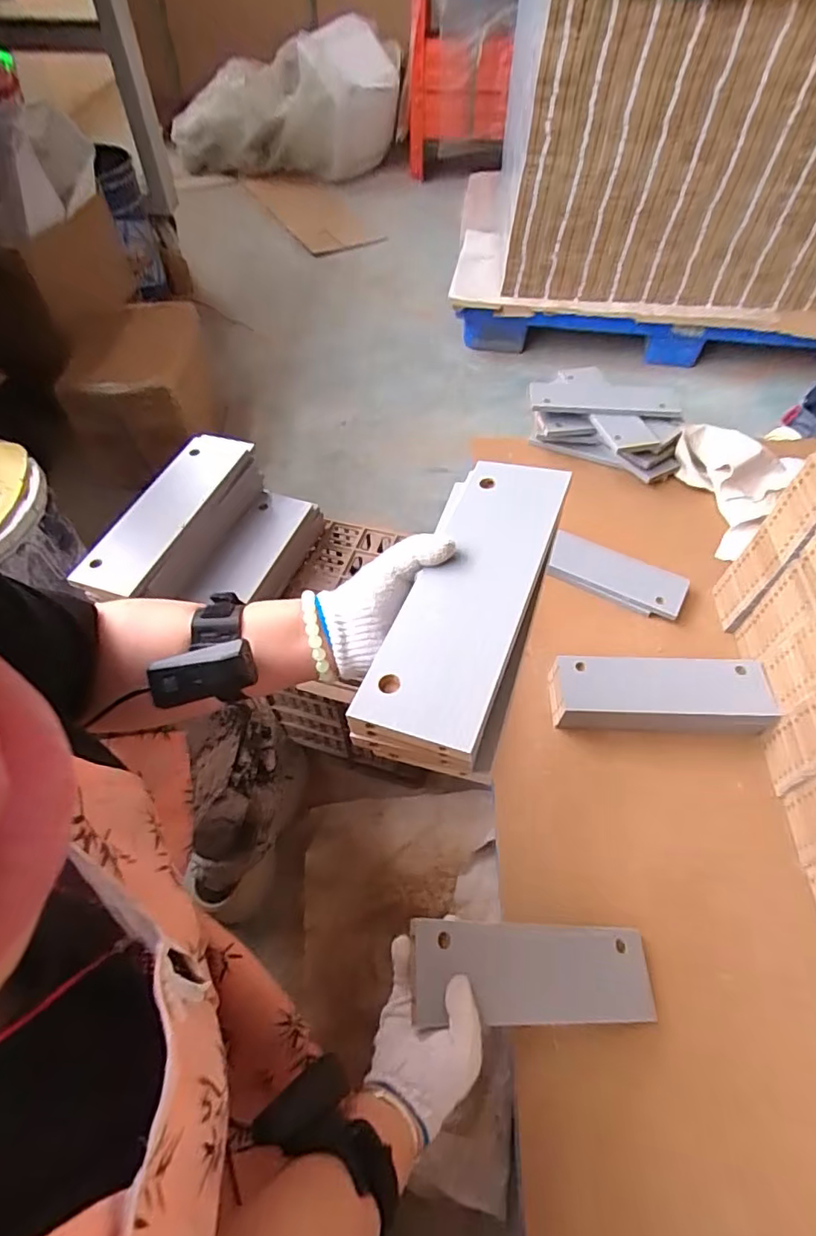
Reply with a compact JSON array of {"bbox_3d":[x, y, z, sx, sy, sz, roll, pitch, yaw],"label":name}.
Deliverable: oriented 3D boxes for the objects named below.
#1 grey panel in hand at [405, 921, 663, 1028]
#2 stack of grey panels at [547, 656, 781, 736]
[{"bbox_3d":[0.130,0.340,0.541,0.259,0.021,0.081,12,52,-18],"label":"grey panel in hand"},{"bbox_3d":[0.334,0.101,0.758,0.274,0.054,0.085,2,53,1],"label":"stack of grey panels"}]

